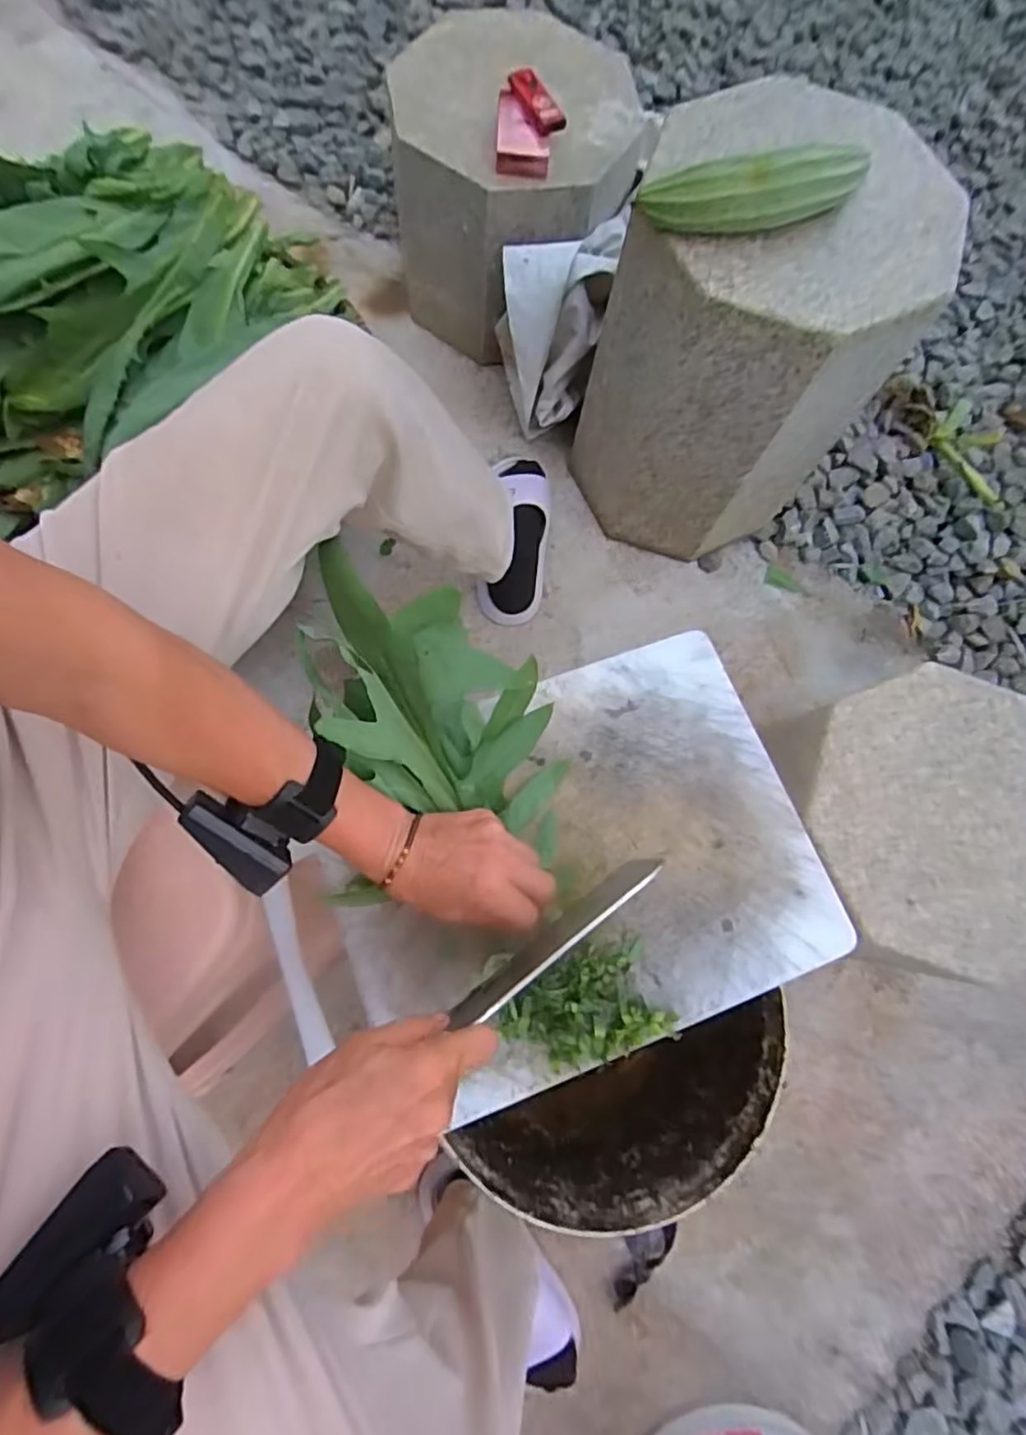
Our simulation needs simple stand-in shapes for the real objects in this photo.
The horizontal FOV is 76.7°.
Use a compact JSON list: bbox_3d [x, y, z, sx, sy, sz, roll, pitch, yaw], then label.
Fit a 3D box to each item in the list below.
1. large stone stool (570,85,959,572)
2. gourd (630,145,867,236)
[{"bbox_3d":[0.234,-0.374,0.702,0.266,0.349,0.247,26,77,4],"label":"large stone stool"},{"bbox_3d":[0.194,-0.417,0.512,0.181,0.056,0.039,-8,77,-4],"label":"gourd"}]

